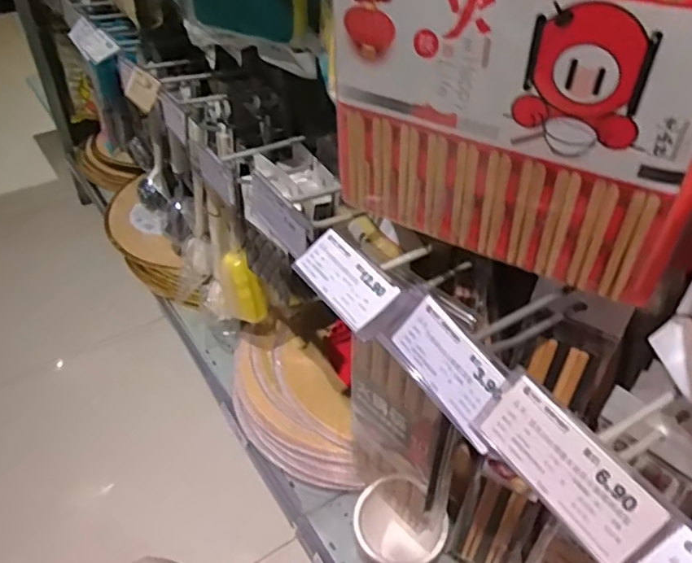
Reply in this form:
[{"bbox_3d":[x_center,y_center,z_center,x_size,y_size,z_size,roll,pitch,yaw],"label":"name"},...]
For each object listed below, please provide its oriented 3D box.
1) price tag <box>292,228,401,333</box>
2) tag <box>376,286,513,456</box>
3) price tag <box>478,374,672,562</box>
[{"bbox_3d":[-0.002,-0.003,0.409,0.041,0.006,0.089,-46,49,0],"label":"price tag"},{"bbox_3d":[0.061,0.049,0.345,0.009,0.047,0.095,8,30,-49],"label":"tag"},{"bbox_3d":[0.108,0.092,0.285,0.004,0.040,0.089,17,23,-49],"label":"price tag"}]

